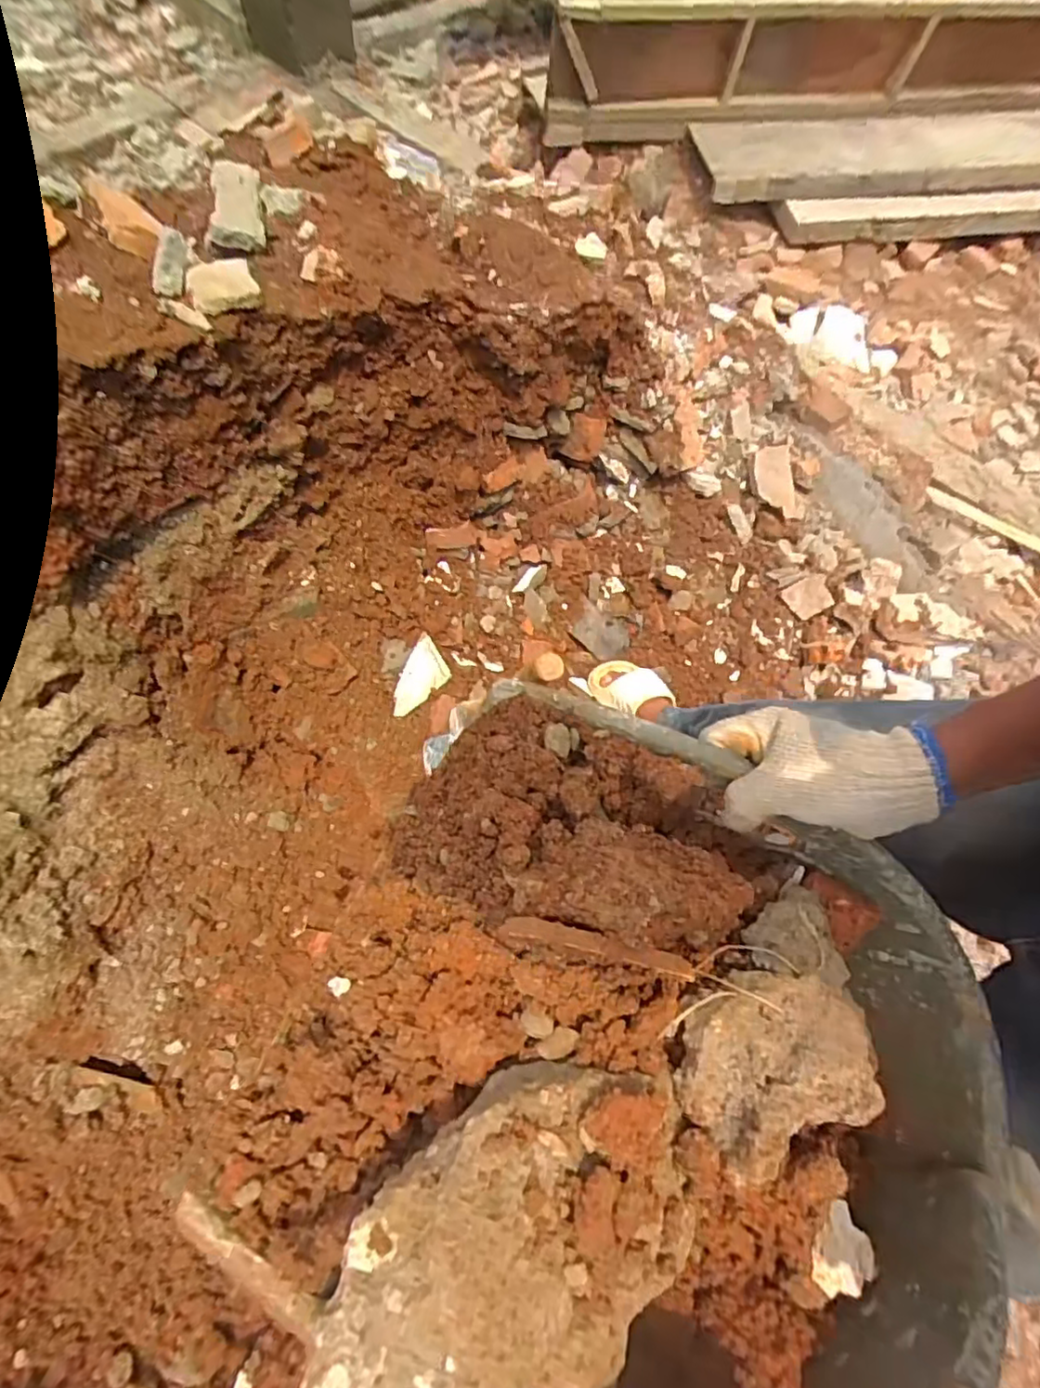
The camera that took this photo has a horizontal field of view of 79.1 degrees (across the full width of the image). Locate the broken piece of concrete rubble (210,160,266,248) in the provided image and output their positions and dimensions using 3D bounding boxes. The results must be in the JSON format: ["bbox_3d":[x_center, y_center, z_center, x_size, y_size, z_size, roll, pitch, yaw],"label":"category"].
[{"bbox_3d":[-0.439,-0.763,0.976,0.070,0.030,0.194,-10,66,-8],"label":"broken piece of concrete rubble"}]

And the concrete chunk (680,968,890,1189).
[{"bbox_3d":[0.127,0.179,0.311,0.103,0.030,0.073,-17,67,-11],"label":"concrete chunk"}]

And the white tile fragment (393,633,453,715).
[{"bbox_3d":[-0.200,-0.034,1.184,0.135,0.009,0.095,-40,103,-22],"label":"white tile fragment"}]

